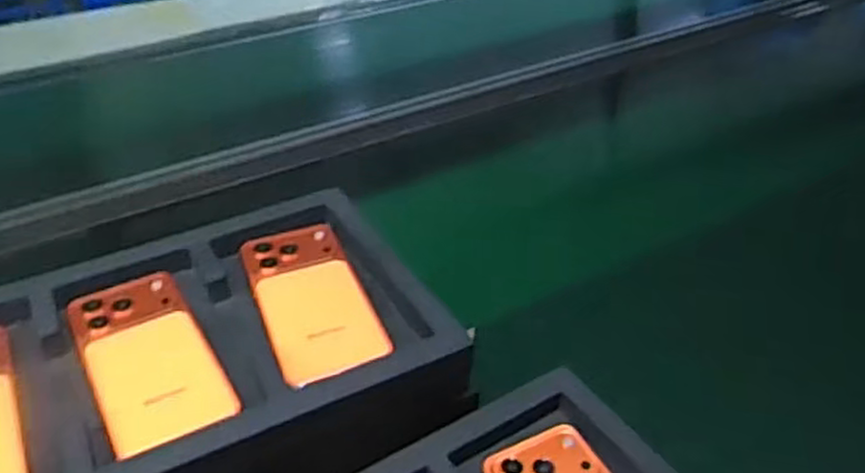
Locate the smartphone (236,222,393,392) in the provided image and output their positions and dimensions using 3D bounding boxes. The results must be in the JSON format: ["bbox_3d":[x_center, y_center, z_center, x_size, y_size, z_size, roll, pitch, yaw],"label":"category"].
[{"bbox_3d":[-0.089,0.044,0.540,0.075,0.010,0.169,-14,40,-18],"label":"smartphone"}]

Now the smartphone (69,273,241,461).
[{"bbox_3d":[-0.192,0.080,0.494,0.074,0.008,0.157,-20,42,-25],"label":"smartphone"}]

